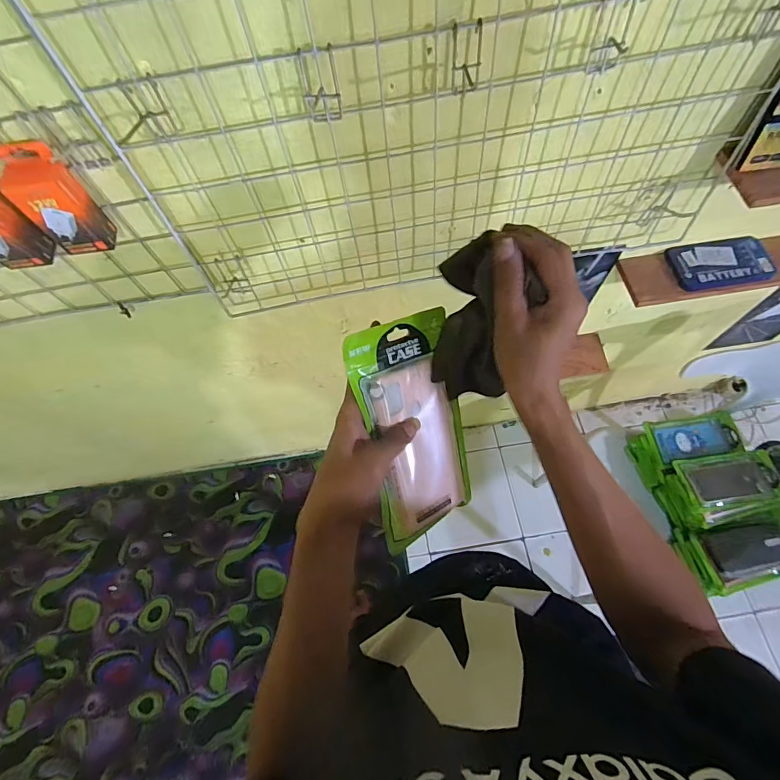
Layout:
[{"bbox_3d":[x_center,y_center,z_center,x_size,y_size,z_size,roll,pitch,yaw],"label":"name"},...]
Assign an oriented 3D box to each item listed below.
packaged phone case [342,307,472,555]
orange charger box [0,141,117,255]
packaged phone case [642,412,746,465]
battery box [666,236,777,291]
[{"bbox_3d":[0.026,0.037,0.399,0.107,0.008,0.204,-21,109,-29],"label":"packaged phone case"},{"bbox_3d":[-0.375,-0.212,0.492,0.065,0.116,0.050,-16,66,-5],"label":"orange charger box"},{"bbox_3d":[0.692,0.108,0.986,0.205,0.024,0.097,-8,65,-1],"label":"packaged phone case"},{"bbox_3d":[0.589,-0.227,0.770,0.172,0.023,0.089,-7,65,-1],"label":"battery box"}]

